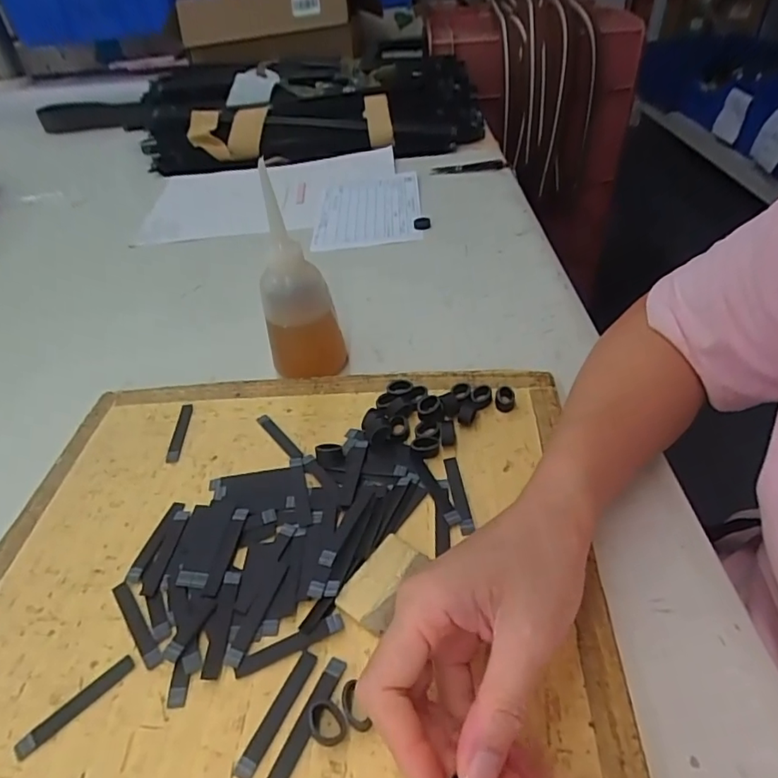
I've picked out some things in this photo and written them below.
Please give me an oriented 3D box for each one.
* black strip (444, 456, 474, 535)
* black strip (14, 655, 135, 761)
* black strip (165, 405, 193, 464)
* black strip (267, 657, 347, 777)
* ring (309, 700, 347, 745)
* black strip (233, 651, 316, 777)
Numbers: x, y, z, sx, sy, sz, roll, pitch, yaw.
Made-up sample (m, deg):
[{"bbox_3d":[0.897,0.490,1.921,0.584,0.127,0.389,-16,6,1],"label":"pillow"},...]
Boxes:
[{"bbox_3d":[0.045,0.067,0.353,0.009,0.004,0.060,-8,43,-2],"label":"black strip"},{"bbox_3d":[-0.162,0.163,0.279,0.060,0.004,0.011,-36,50,-28],"label":"black strip"},{"bbox_3d":[-0.163,0.032,0.420,0.010,0.004,0.060,-6,43,1],"label":"black strip"},{"bbox_3d":[-0.039,0.161,0.263,0.010,0.004,0.060,15,47,22],"label":"black strip"},{"bbox_3d":[-0.030,0.160,0.258,0.016,0.008,0.018,-25,46,-19],"label":"ring"},{"bbox_3d":[-0.055,0.160,0.268,0.010,0.004,0.060,16,47,23],"label":"black strip"}]

